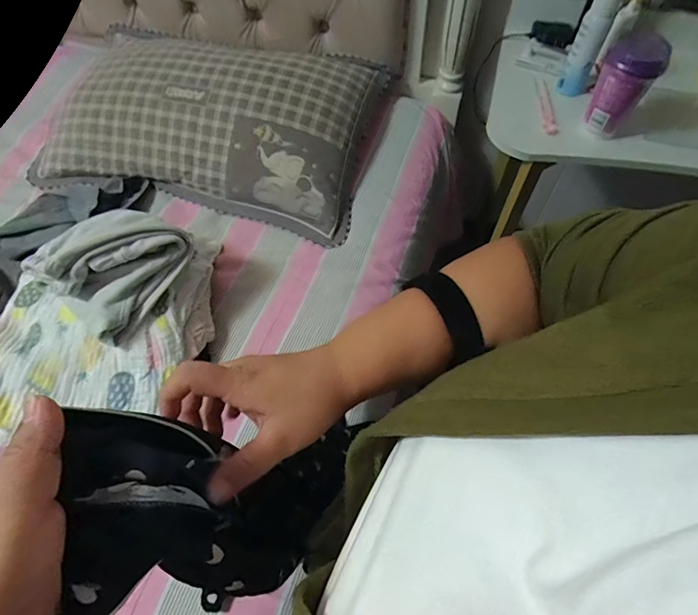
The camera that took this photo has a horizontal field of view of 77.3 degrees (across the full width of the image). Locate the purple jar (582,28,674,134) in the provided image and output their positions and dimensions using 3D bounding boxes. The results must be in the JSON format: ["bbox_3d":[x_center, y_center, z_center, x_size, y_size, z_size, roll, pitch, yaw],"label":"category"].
[{"bbox_3d":[0.408,-0.330,0.651,0.074,0.138,0.065,26,65,16],"label":"purple jar"}]

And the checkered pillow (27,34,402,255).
[{"bbox_3d":[-0.305,-0.434,0.967,0.705,0.157,0.450,14,63,10],"label":"checkered pillow"}]

